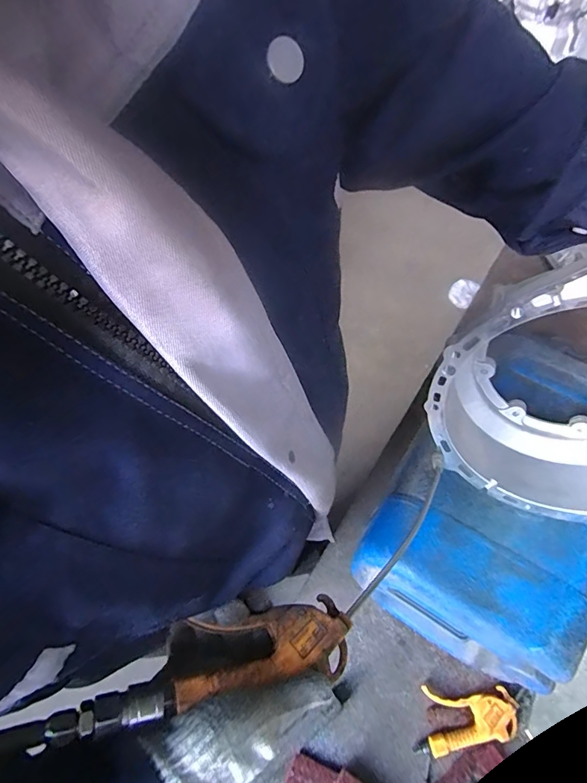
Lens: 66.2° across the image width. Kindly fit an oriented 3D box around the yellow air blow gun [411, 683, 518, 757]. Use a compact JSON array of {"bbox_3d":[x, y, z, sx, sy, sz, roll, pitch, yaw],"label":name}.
[{"bbox_3d":[0.250,0.475,0.653,0.145,0.023,0.077,-1,58,0],"label":"yellow air blow gun"}]

